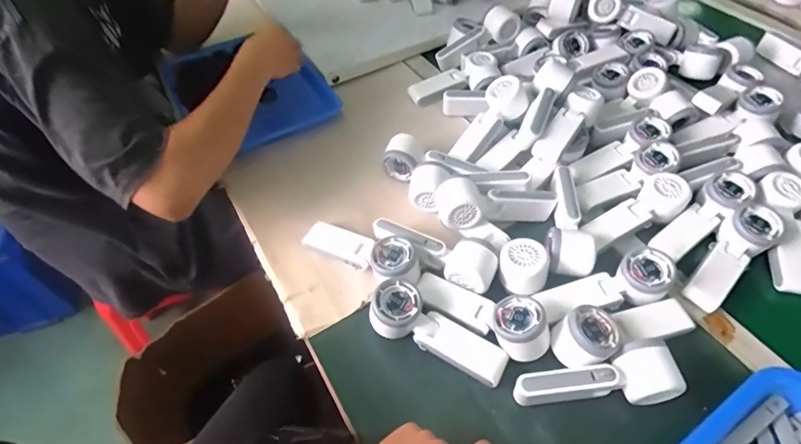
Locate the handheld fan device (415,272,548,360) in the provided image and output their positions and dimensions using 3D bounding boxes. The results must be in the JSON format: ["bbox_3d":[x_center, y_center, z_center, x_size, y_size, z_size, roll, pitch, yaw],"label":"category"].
[{"bbox_3d":[0.092,0.098,0.515,0.166,0.049,0.056,23,56,18],"label":"handheld fan device"}]

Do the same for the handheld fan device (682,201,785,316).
[{"bbox_3d":[0.406,0.037,0.552,0.172,0.038,0.053,-34,58,-23],"label":"handheld fan device"}]

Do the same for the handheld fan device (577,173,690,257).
[{"bbox_3d":[0.316,-0.012,0.597,0.163,0.043,0.060,-27,56,-19],"label":"handheld fan device"}]

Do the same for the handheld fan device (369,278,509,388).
[{"bbox_3d":[0.043,0.128,0.512,0.161,0.053,0.057,25,56,20],"label":"handheld fan device"}]

